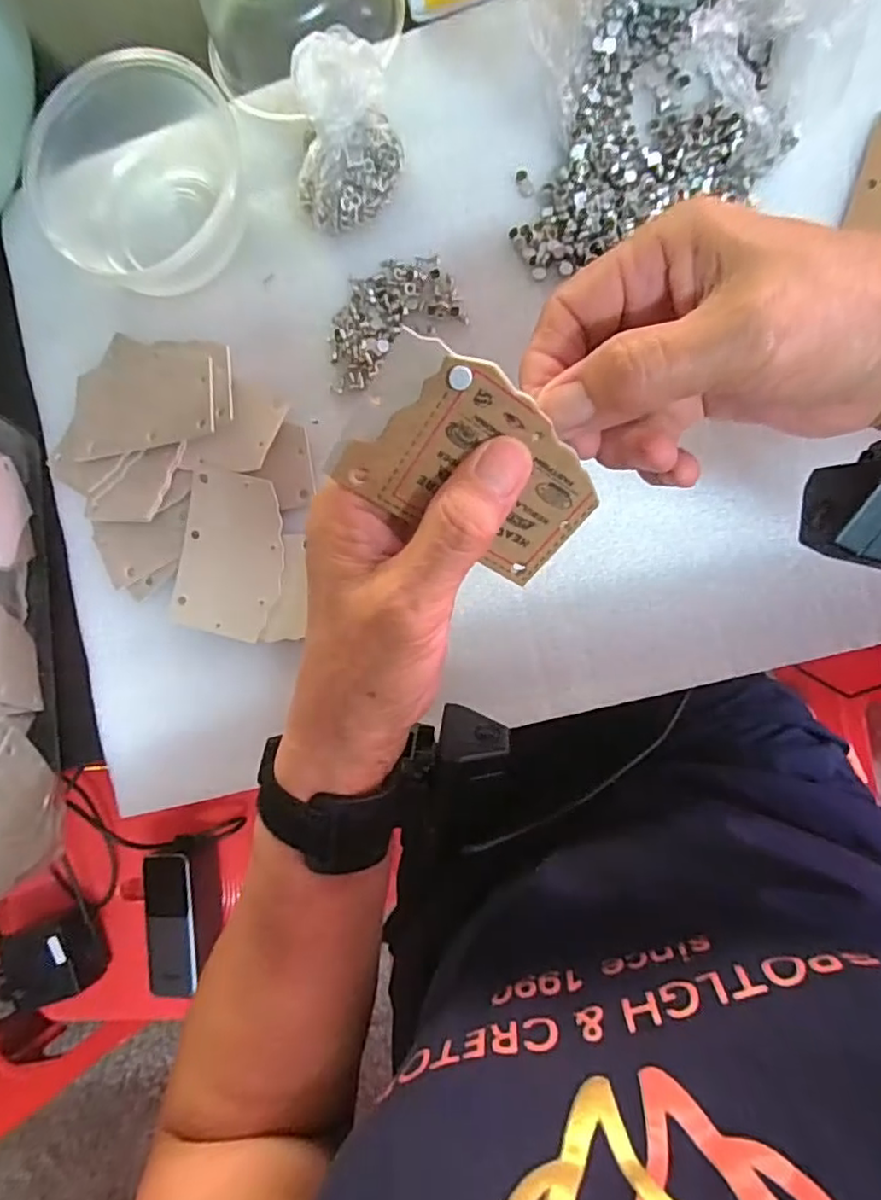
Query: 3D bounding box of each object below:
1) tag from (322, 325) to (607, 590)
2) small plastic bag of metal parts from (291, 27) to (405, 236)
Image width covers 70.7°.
[{"bbox_3d":[0.011,-0.043,0.202,0.081,0.004,0.054,29,118,-19],"label":"tag"},{"bbox_3d":[-0.046,-0.228,0.309,0.049,0.052,0.068,7,89,8],"label":"small plastic bag of metal parts"}]

